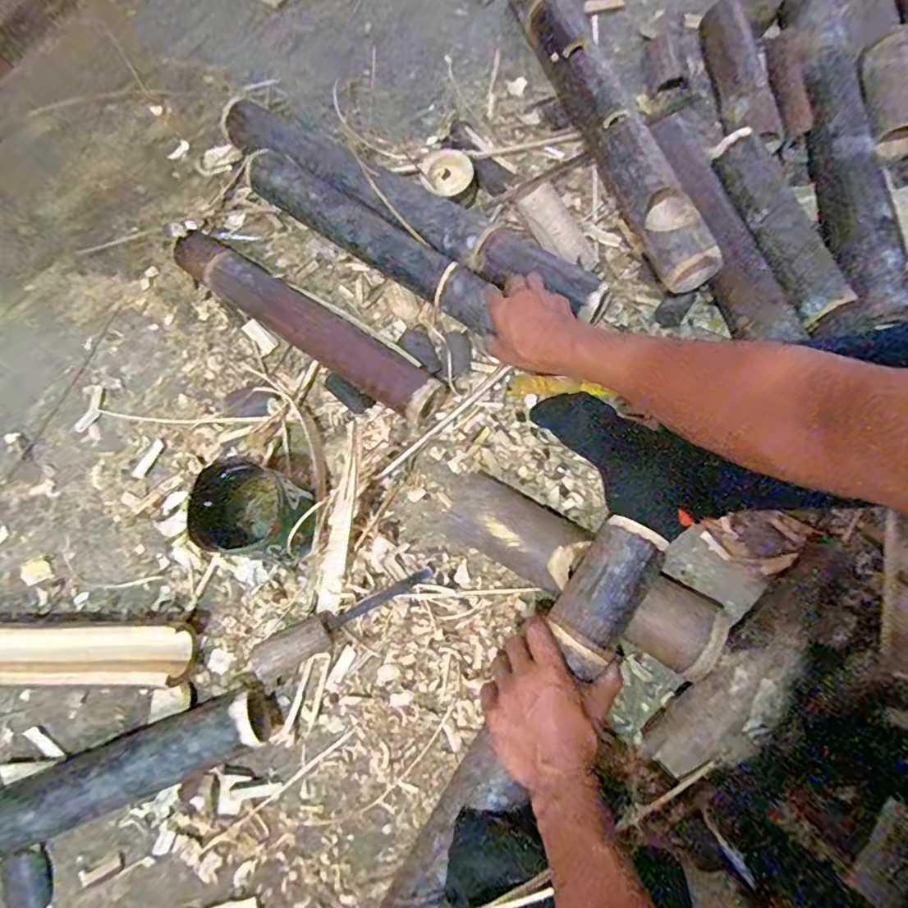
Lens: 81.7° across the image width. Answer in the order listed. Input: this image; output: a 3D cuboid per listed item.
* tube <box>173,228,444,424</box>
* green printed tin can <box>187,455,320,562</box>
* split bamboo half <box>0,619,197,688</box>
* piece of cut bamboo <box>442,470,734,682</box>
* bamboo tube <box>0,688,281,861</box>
[{"bbox_3d":[-0.190,-0.173,0.667,0.422,0.064,0.079,33,80,10],"label":"tube"},{"bbox_3d":[-0.215,0.069,0.592,0.108,0.100,0.099,-1,76,3],"label":"green printed tin can"},{"bbox_3d":[-0.533,0.220,0.585,0.478,0.066,0.064,-1,76,2],"label":"split bamboo half"},{"bbox_3d":[0.141,0.123,0.581,0.315,0.058,0.085,31,79,9],"label":"piece of cut bamboo"},{"bbox_3d":[-0.430,0.364,0.529,0.492,0.065,0.061,-22,77,-7],"label":"bamboo tube"}]

